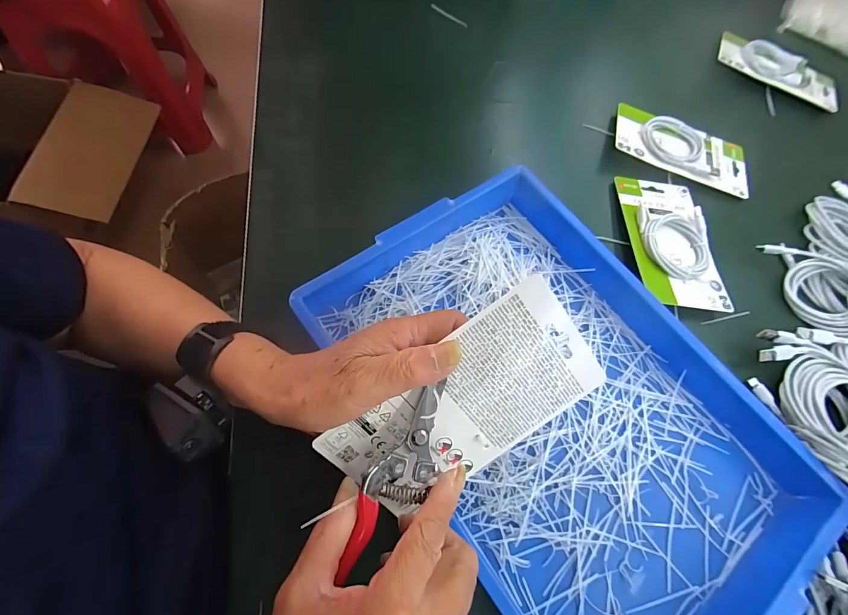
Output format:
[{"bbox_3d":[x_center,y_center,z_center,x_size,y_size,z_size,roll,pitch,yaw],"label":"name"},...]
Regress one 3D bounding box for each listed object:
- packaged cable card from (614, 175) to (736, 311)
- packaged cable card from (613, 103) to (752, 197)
[{"bbox_3d":[0.277,-0.079,0.438,0.093,0.015,0.171,4,67,-3],"label":"packaged cable card"},{"bbox_3d":[0.324,-0.199,0.485,0.168,0.014,0.087,18,67,3],"label":"packaged cable card"}]

